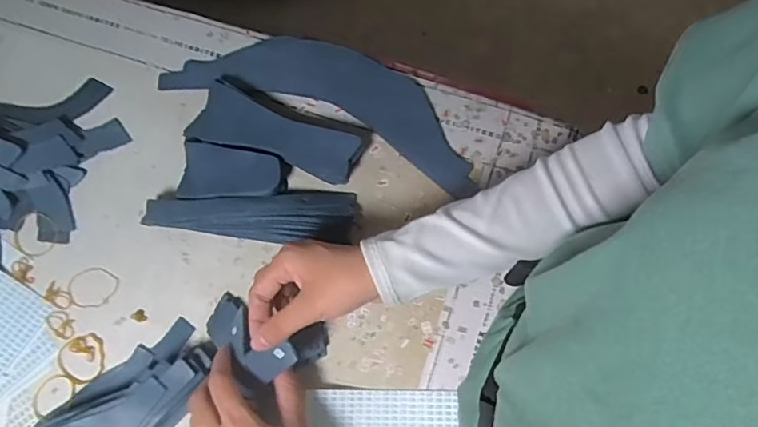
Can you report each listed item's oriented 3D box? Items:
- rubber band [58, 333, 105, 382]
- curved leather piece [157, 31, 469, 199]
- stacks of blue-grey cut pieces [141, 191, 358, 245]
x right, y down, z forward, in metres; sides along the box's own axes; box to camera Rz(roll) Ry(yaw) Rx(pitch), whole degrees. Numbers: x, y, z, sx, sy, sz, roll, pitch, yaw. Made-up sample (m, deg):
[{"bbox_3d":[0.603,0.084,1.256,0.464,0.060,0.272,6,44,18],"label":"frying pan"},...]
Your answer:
[{"bbox_3d":[-0.259,0.126,0.476,0.039,0.004,0.040,0,73,2],"label":"rubber band"},{"bbox_3d":[-0.054,-0.114,0.532,0.313,0.015,0.102,17,74,7],"label":"curved leather piece"},{"bbox_3d":[-0.114,0.003,0.496,0.183,0.027,0.045,-4,73,1],"label":"stacks of blue-grey cut pieces"}]

